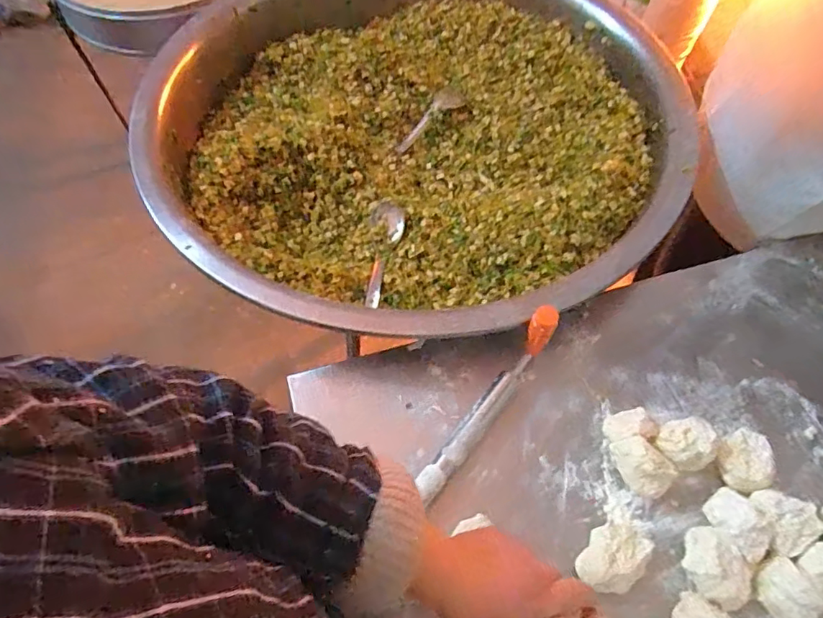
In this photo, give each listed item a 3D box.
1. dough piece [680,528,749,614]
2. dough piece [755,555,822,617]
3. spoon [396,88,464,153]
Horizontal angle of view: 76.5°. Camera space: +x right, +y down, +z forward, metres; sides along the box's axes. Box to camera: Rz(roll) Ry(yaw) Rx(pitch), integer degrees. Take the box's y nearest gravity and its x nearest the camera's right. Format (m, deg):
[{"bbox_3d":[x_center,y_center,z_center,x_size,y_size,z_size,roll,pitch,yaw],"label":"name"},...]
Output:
[{"bbox_3d":[0.273,0.229,0.466,0.053,0.032,0.054,32,66,15],"label":"dough piece"},{"bbox_3d":[0.327,0.249,0.450,0.046,0.029,0.055,-25,65,-13],"label":"dough piece"},{"bbox_3d":[0.023,-0.293,0.803,0.037,0.014,0.151,39,68,18],"label":"spoon"}]

